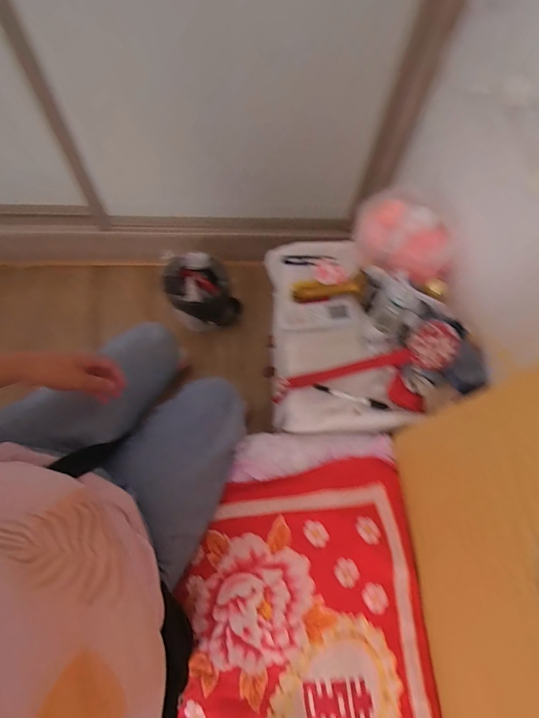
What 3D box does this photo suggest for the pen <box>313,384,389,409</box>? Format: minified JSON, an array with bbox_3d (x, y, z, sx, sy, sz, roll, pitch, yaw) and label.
[{"bbox_3d":[0.149,0.070,0.693,0.136,0.007,0.014,15,66,3],"label":"pen"}]

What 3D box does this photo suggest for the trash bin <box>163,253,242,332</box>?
[{"bbox_3d":[-0.214,-0.205,1.180,0.195,0.179,0.169,-25,70,-14],"label":"trash bin"}]

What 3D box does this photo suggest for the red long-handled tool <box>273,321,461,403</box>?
[{"bbox_3d":[0.161,0.015,0.676,0.333,0.061,0.075,-19,66,18],"label":"red long-handled tool"}]

